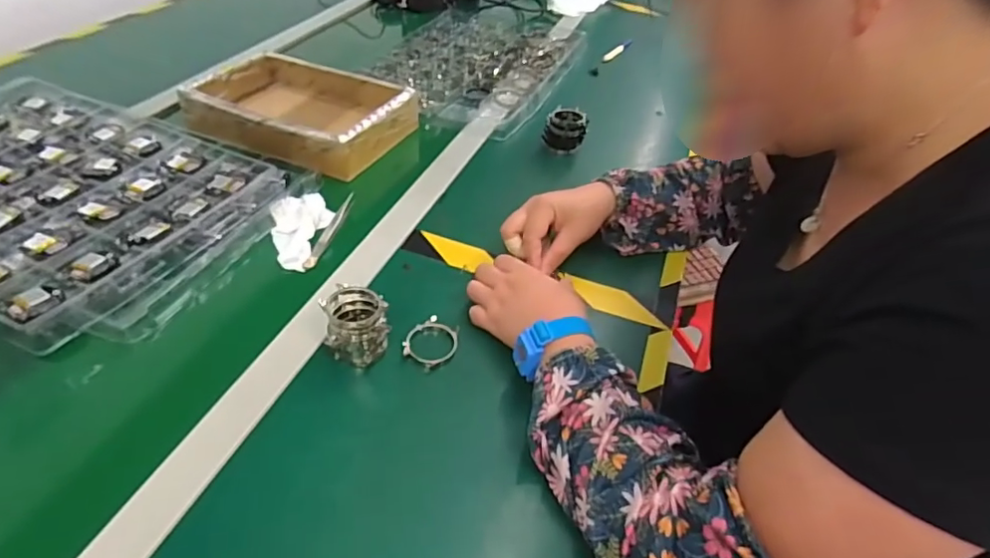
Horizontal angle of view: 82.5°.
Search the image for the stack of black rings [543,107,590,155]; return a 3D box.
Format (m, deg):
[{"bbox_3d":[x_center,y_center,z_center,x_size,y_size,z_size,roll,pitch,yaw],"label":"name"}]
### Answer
[{"bbox_3d":[0.100,-0.213,0.803,0.061,0.047,0.048,14,43,5],"label":"stack of black rings"}]

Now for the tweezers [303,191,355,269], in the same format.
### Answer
[{"bbox_3d":[-0.184,-0.056,0.636,0.011,0.015,0.120,16,41,1],"label":"tweezers"}]

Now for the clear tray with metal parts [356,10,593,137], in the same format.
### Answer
[{"bbox_3d":[-0.031,-0.394,1.005,0.300,0.031,0.456,23,42,8],"label":"clear tray with metal parts"}]

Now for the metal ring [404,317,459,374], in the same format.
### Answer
[{"bbox_3d":[-0.058,0.056,0.519,0.046,0.008,0.051,28,43,14],"label":"metal ring"}]

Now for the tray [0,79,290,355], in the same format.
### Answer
[{"bbox_3d":[-0.495,-0.104,0.632,0.478,0.030,0.316,21,45,16],"label":"tray"}]

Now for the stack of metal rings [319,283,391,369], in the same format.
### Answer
[{"bbox_3d":[-0.123,0.042,0.496,0.056,0.050,0.050,3,43,-7],"label":"stack of metal rings"}]

